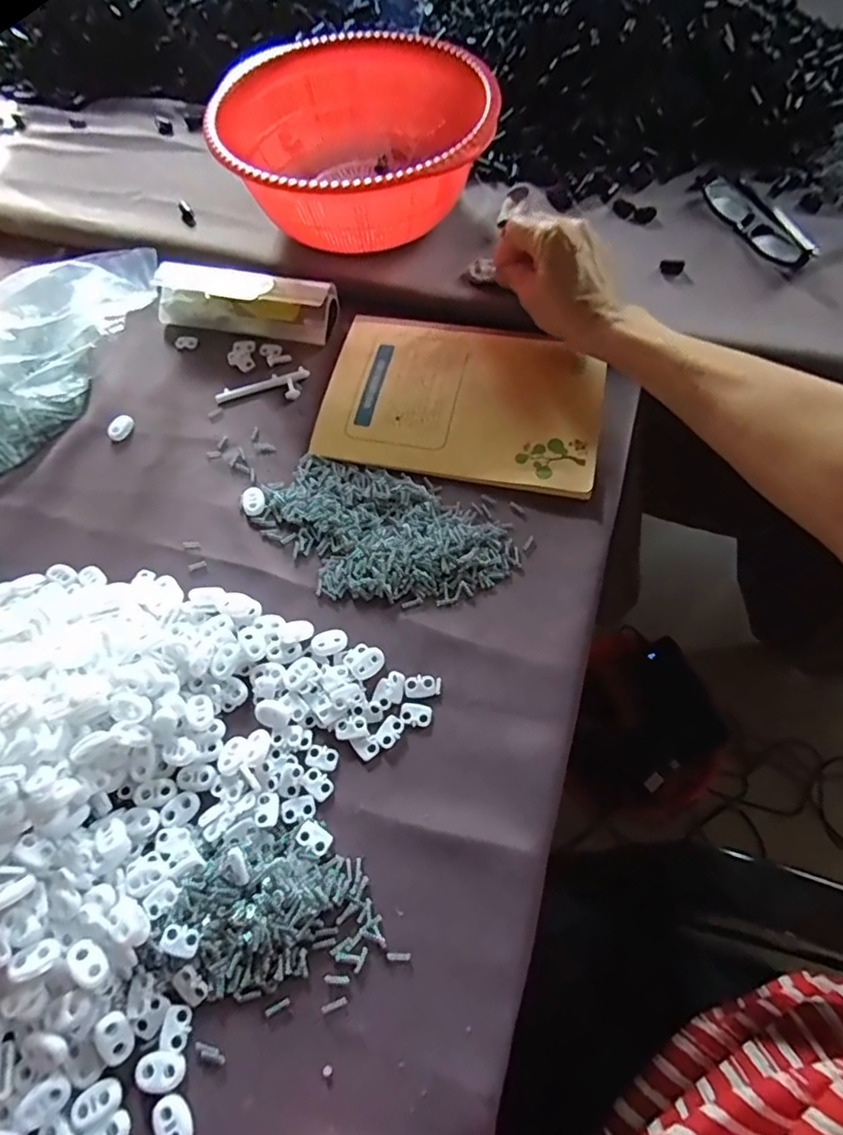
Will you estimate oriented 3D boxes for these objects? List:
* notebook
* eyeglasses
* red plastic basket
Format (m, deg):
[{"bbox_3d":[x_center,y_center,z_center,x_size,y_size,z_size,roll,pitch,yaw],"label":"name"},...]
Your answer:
[{"bbox_3d":[0.030,-0.129,0.452,0.205,0.010,0.138,12,65,9],"label":"notebook"},{"bbox_3d":[0.281,-0.303,0.511,0.031,0.022,0.140,-20,64,-6],"label":"eyeglasses"},{"bbox_3d":[-0.050,-0.354,0.523,0.217,0.094,0.219,3,64,5],"label":"red plastic basket"}]

